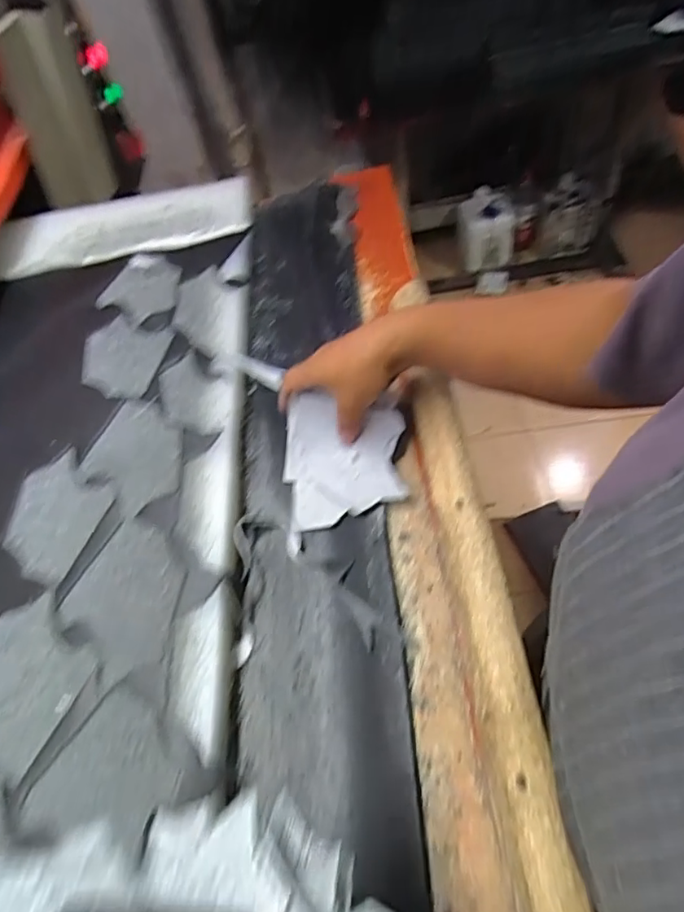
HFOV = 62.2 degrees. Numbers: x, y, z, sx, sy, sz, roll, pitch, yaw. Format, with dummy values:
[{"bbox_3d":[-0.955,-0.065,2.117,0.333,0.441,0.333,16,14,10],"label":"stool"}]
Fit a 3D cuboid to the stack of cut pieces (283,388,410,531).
[{"bbox_3d":[-0.002,0.004,0.540,0.119,0.023,0.121,-5,81,18],"label":"stack of cut pieces"}]

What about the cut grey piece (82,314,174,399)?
[{"bbox_3d":[-0.255,-0.118,0.655,0.111,0.010,0.102,20,60,18],"label":"cut grey piece"}]

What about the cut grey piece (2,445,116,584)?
[{"bbox_3d":[-0.283,0.054,0.554,0.106,0.011,0.128,14,58,14],"label":"cut grey piece"}]

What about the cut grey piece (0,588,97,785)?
[{"bbox_3d":[-0.259,0.181,0.460,0.123,0.007,0.100,36,66,26],"label":"cut grey piece"}]

